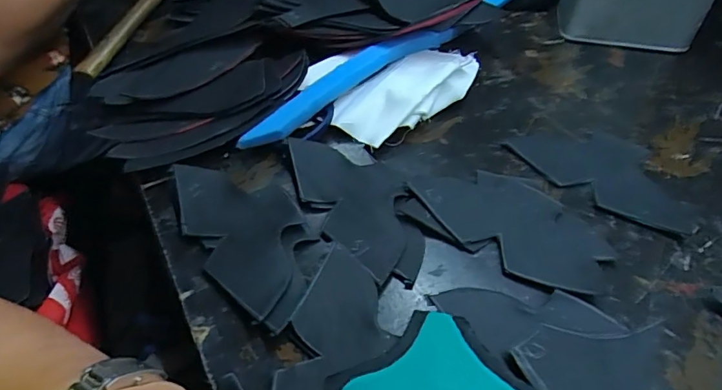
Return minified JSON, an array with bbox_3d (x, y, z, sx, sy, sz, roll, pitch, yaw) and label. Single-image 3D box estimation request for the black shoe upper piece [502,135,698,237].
[{"bbox_3d":[0.228,-0.026,0.460,0.165,0.006,0.100,21,53,17],"label":"black shoe upper piece"}]

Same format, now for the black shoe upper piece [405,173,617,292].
[{"bbox_3d":[0.129,0.017,0.413,0.160,0.009,0.088,35,57,28],"label":"black shoe upper piece"}]

